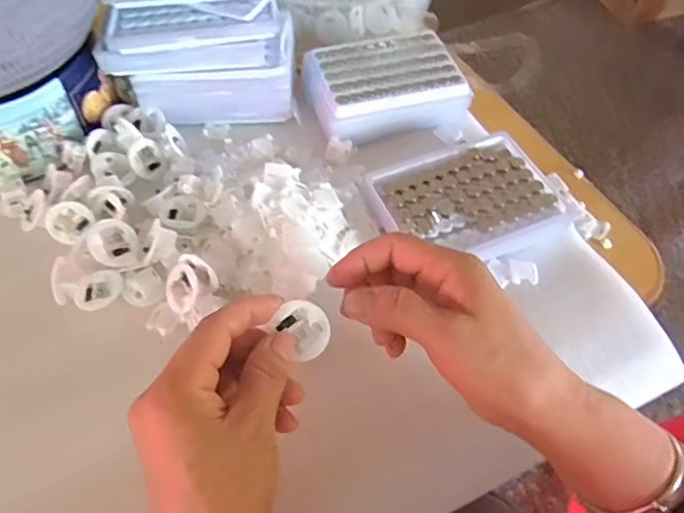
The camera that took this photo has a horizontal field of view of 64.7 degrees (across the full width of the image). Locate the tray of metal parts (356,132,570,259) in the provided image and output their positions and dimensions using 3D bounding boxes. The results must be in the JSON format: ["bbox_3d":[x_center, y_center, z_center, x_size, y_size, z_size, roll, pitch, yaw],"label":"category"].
[{"bbox_3d":[0.095,-0.043,0.409,0.127,0.018,0.098,-24,61,-16],"label":"tray of metal parts"}]

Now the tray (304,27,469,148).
[{"bbox_3d":[0.037,-0.153,0.482,0.127,0.034,0.091,-16,59,-12],"label":"tray"}]

